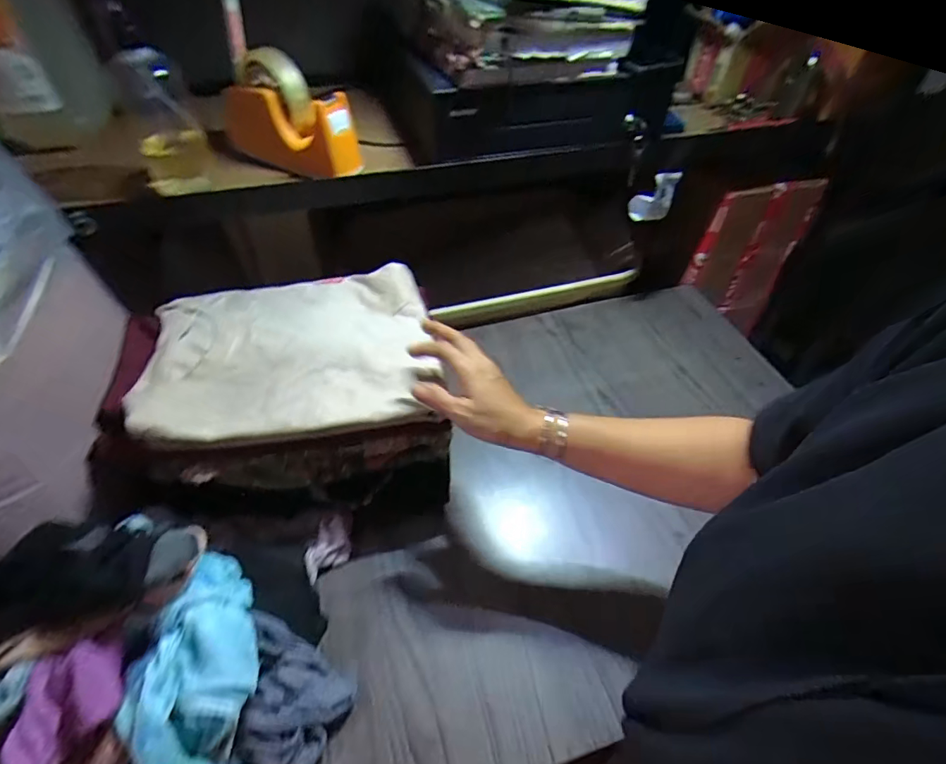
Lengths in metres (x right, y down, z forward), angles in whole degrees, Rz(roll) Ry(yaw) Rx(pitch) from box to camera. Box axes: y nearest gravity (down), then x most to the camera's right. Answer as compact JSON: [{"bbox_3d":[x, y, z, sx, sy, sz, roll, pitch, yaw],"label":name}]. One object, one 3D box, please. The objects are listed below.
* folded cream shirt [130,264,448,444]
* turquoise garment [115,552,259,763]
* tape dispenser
[{"bbox_3d":[-0.197,-0.048,0.548,0.290,0.050,0.241,-9,49,-9],"label":"folded cream shirt"},{"bbox_3d":[-0.233,0.289,0.398,0.096,0.087,0.260,3,74,2],"label":"turquoise garment"},{"bbox_3d":[-0.241,-0.339,0.606,0.197,0.130,0.053,20,51,17],"label":"tape dispenser"}]

